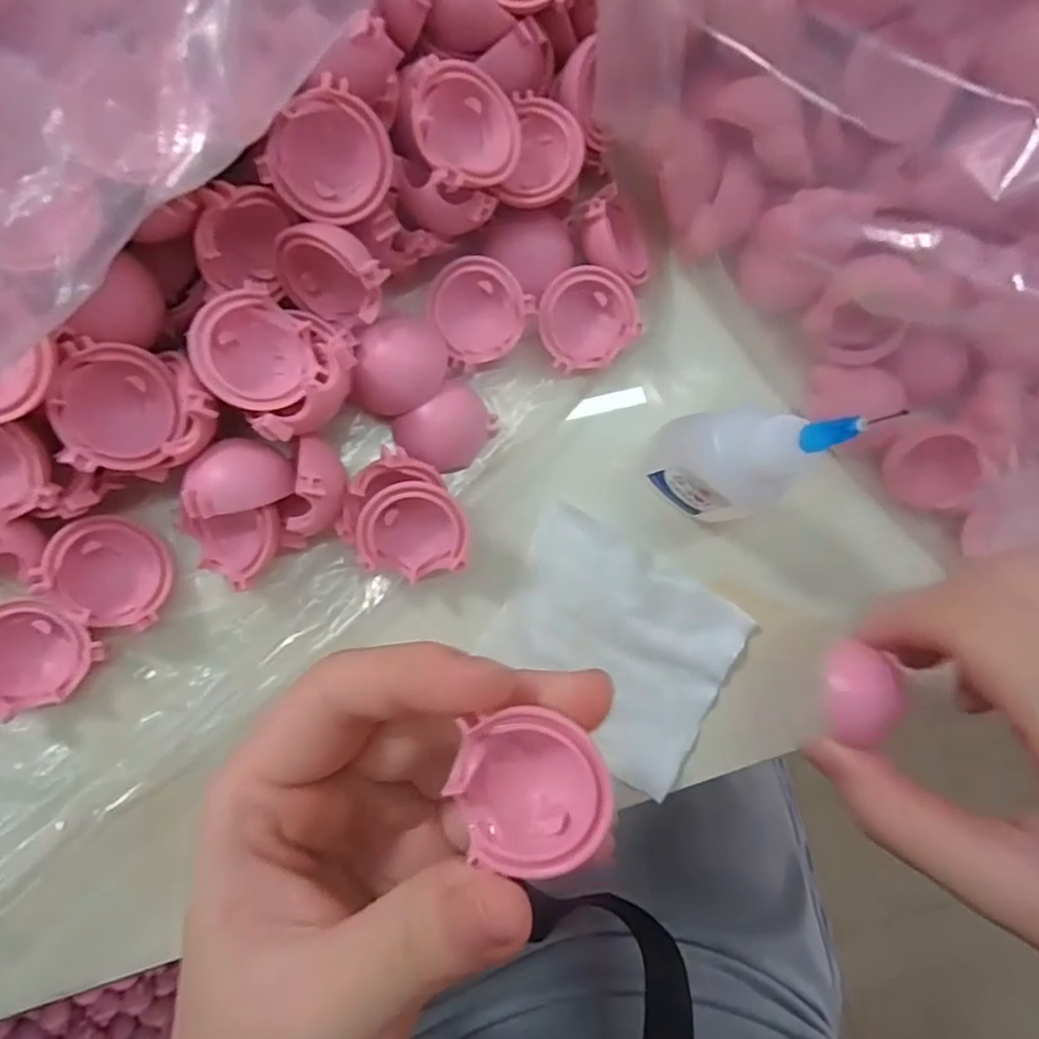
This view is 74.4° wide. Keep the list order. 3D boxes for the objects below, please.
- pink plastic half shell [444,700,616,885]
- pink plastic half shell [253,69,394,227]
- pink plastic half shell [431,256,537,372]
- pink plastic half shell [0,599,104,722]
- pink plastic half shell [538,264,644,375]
[{"bbox_3d":[0.002,0.049,0.125,0.026,0.014,0.027,-1,87,-9],"label":"pink plastic half shell"},{"bbox_3d":[-0.046,-0.090,0.170,0.028,0.014,0.028,-5,100,-29],"label":"pink plastic half shell"},{"bbox_3d":[-0.012,-0.061,0.203,0.026,0.021,0.027,-22,91,-10],"label":"pink plastic half shell"},{"bbox_3d":[-0.128,0.035,0.179,0.028,0.013,0.028,-13,89,-10],"label":"pink plastic half shell"},{"bbox_3d":[0.019,-0.060,0.209,0.028,0.019,0.027,1,87,-9],"label":"pink plastic half shell"}]

